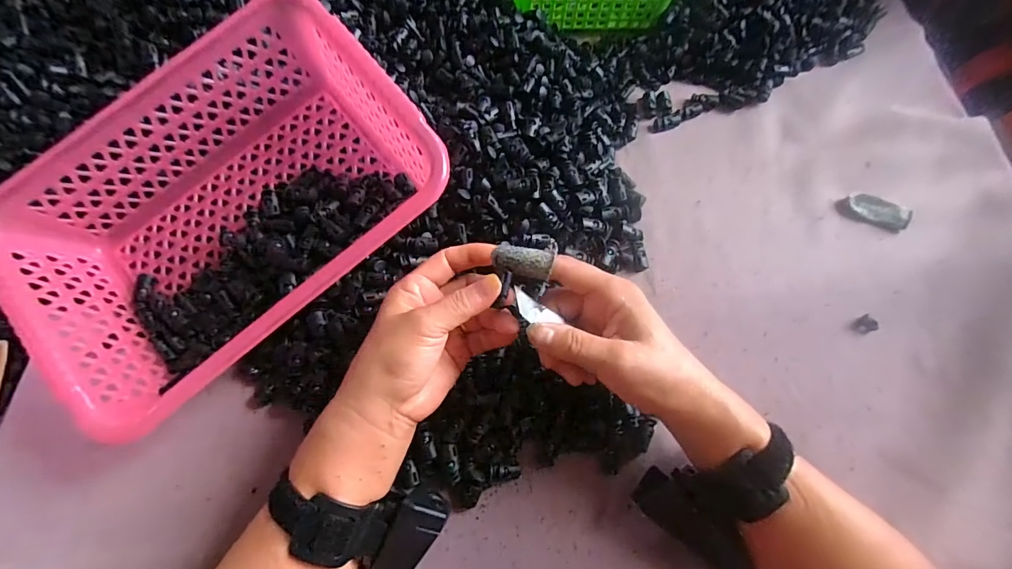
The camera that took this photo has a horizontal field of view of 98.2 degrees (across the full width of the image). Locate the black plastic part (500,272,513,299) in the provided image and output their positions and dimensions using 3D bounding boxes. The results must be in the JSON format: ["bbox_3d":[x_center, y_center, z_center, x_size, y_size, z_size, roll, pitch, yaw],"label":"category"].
[{"bbox_3d":[0.000,0.000,0.292,0.006,0.004,0.018,9,86,5],"label":"black plastic part"}]

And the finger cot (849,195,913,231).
[{"bbox_3d":[0.364,-0.070,0.429,0.053,0.011,0.026,26,68,12],"label":"finger cot"}]

